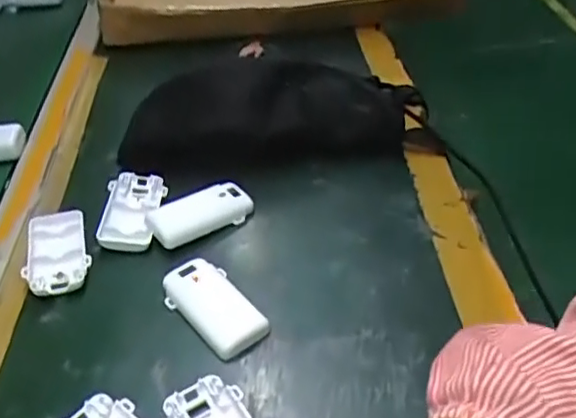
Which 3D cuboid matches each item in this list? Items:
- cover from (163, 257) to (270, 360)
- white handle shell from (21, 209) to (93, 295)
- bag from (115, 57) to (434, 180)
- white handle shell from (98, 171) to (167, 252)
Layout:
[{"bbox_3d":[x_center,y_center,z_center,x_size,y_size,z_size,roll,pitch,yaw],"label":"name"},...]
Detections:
[{"bbox_3d":[-0.056,0.071,0.462,0.047,0.012,0.093,-34,47,-30],"label":"cover"},{"bbox_3d":[-0.192,0.036,0.514,0.050,0.014,0.095,-13,40,-8],"label":"white handle shell"},{"bbox_3d":[-0.010,-0.096,0.599,0.279,0.077,0.104,-3,39,3],"label":"bag"},{"bbox_3d":[-0.139,0.000,0.550,0.050,0.014,0.097,-2,39,5],"label":"white handle shell"}]

